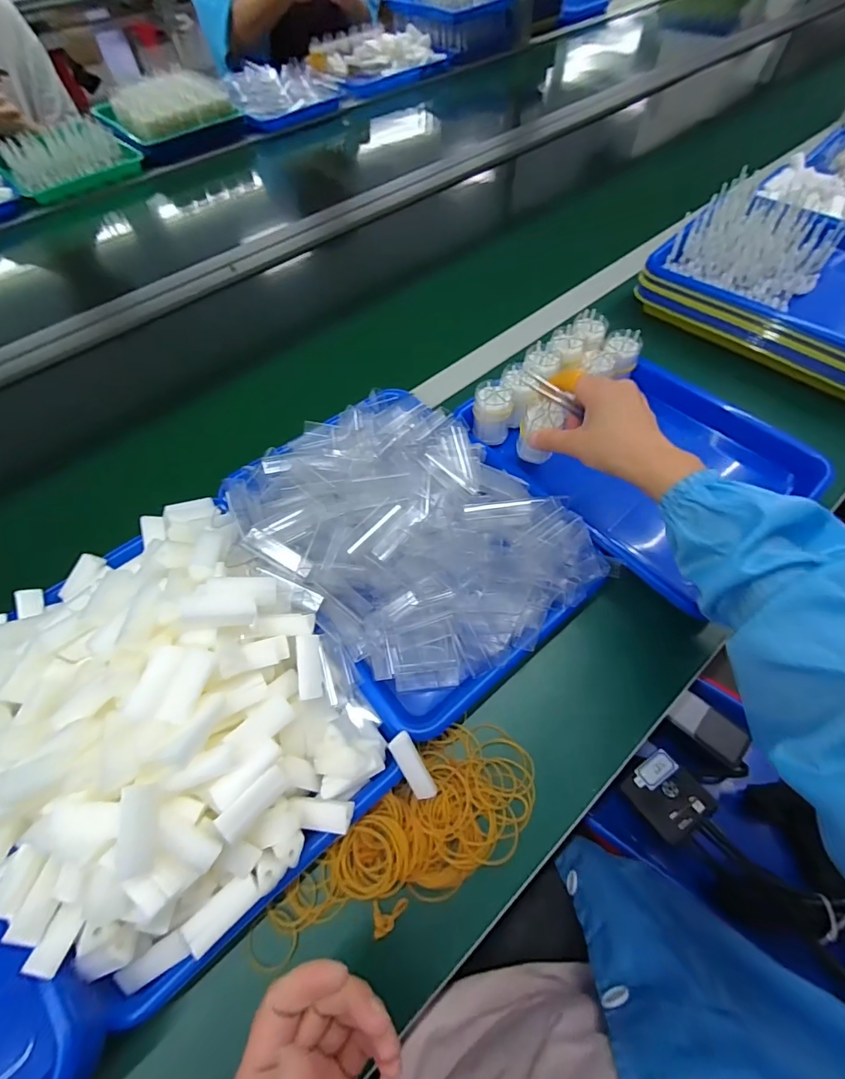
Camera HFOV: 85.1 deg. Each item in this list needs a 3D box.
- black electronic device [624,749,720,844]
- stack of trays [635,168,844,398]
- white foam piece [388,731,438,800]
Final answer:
[{"bbox_3d":[0.283,0.297,0.533,0.071,0.032,0.077,-38,47,-5],"label":"black electronic device"},{"bbox_3d":[0.507,-0.351,0.597,0.249,0.102,0.332,-41,65,-20],"label":"stack of trays"},{"bbox_3d":[-0.007,0.166,0.336,0.017,0.006,0.047,-29,80,-14],"label":"white foam piece"}]

